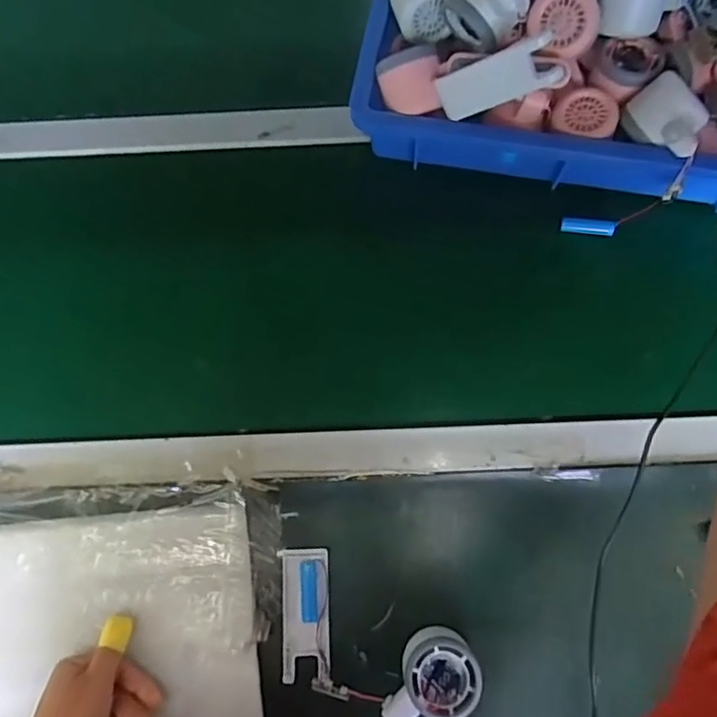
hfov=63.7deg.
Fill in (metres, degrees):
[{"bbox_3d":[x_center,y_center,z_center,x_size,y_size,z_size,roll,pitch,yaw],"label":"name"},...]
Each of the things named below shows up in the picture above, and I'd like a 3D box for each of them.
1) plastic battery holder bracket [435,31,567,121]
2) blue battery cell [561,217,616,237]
[{"bbox_3d":[0.117,-0.235,0.488,0.009,0.100,0.038,-48,121,-43],"label":"plastic battery holder bracket"},{"bbox_3d":[0.226,-0.130,0.569,0.049,0.011,0.016,10,75,19],"label":"blue battery cell"}]

